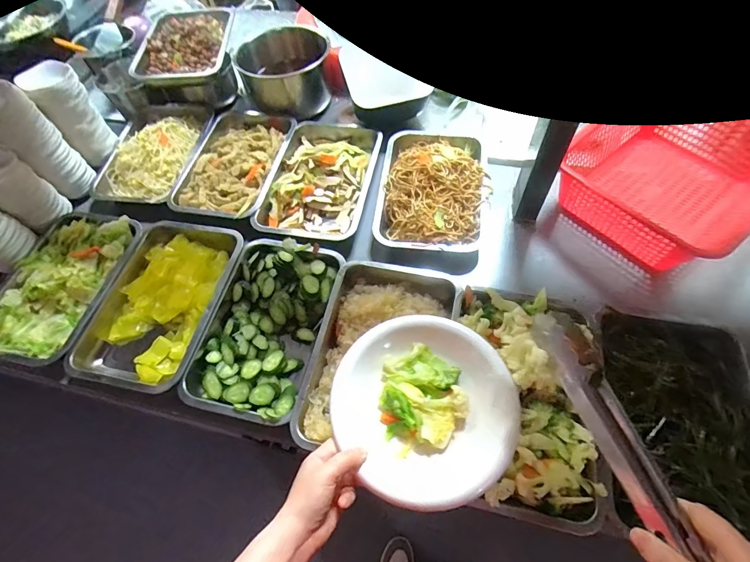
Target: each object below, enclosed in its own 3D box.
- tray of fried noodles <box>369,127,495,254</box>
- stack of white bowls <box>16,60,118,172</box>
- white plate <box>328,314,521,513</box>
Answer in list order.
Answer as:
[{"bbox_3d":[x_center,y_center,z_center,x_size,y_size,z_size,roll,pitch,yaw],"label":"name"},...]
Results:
[{"bbox_3d":[0.114,-0.192,0.716,0.200,0.073,0.304,6,61,7],"label":"tray of fried noodles"},{"bbox_3d":[-0.618,-0.347,0.779,0.097,0.179,0.086,-42,65,-19],"label":"stack of white bowls"},{"bbox_3d":[0.057,0.148,0.450,0.205,0.047,0.204,-2,59,3],"label":"white plate"}]

